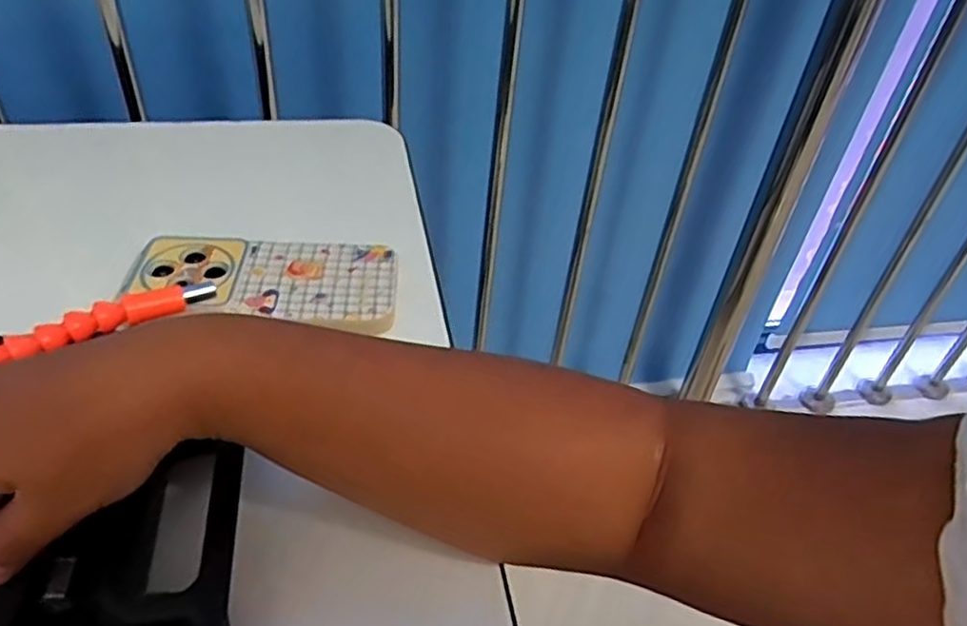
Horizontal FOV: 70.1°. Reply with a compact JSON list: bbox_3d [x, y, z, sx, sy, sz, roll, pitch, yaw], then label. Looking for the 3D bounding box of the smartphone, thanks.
[{"bbox_3d":[-0.130,-0.019,0.410,0.152,0.008,0.084,-1,41,-8],"label":"smartphone"}]

